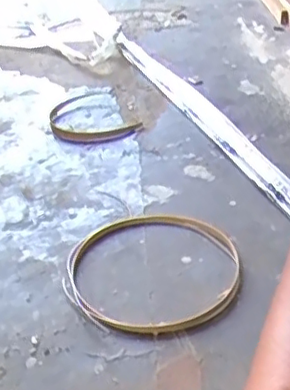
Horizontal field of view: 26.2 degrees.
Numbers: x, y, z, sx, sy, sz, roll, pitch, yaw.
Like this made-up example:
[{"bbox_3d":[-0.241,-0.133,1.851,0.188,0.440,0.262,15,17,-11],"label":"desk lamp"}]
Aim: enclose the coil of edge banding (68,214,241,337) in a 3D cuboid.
[{"bbox_3d":[0.009,0.104,0.907,0.253,0.012,0.271,-4,32,2],"label":"coil of edge banding"}]

